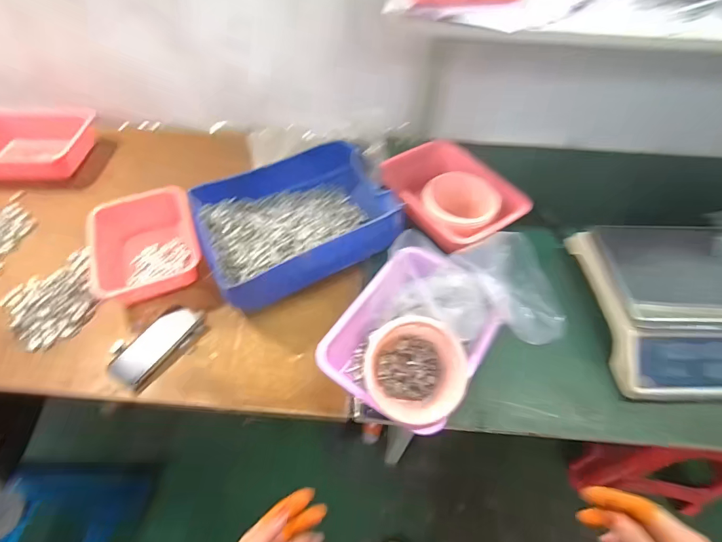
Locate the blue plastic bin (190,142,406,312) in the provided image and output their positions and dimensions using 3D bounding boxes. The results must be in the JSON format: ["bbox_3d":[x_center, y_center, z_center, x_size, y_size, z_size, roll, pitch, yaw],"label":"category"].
[{"bbox_3d":[-0.132,-0.113,0.816,0.416,0.130,0.334,-31,60,-23],"label":"blue plastic bin"}]

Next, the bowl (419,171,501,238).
[{"bbox_3d":[0.222,-0.152,0.832,0.159,0.057,0.161,0,53,0],"label":"bowl"}]

